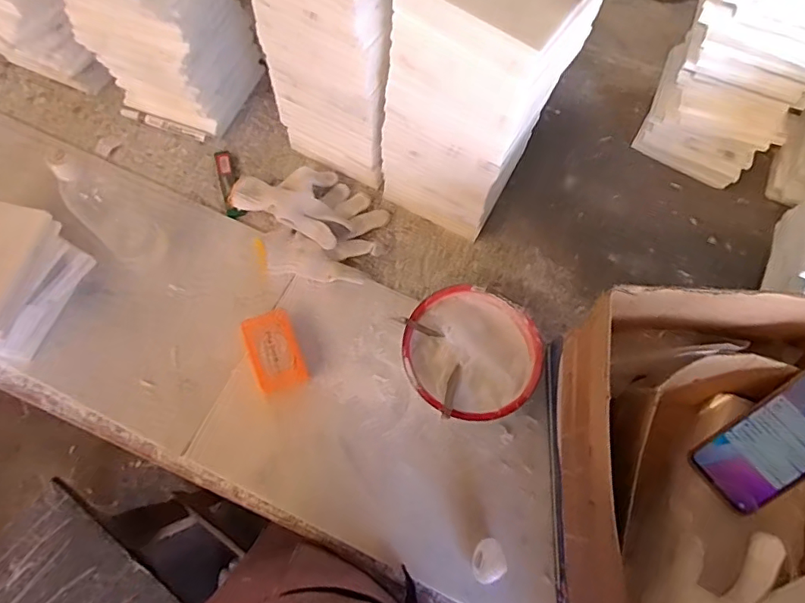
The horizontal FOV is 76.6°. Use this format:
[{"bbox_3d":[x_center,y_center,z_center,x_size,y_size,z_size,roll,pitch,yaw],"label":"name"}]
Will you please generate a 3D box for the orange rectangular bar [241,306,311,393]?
[{"bbox_3d":[-0.162,0.061,0.644,0.059,0.027,0.106,-22,69,-9],"label":"orange rectangular bar"}]

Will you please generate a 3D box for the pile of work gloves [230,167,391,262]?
[{"bbox_3d":[-0.128,-0.139,0.727,0.221,0.042,0.125,21,69,8],"label":"pile of work gloves"}]

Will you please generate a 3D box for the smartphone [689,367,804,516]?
[{"bbox_3d":[0.383,0.140,0.516,0.162,0.010,0.076,-46,61,16],"label":"smartphone"}]

